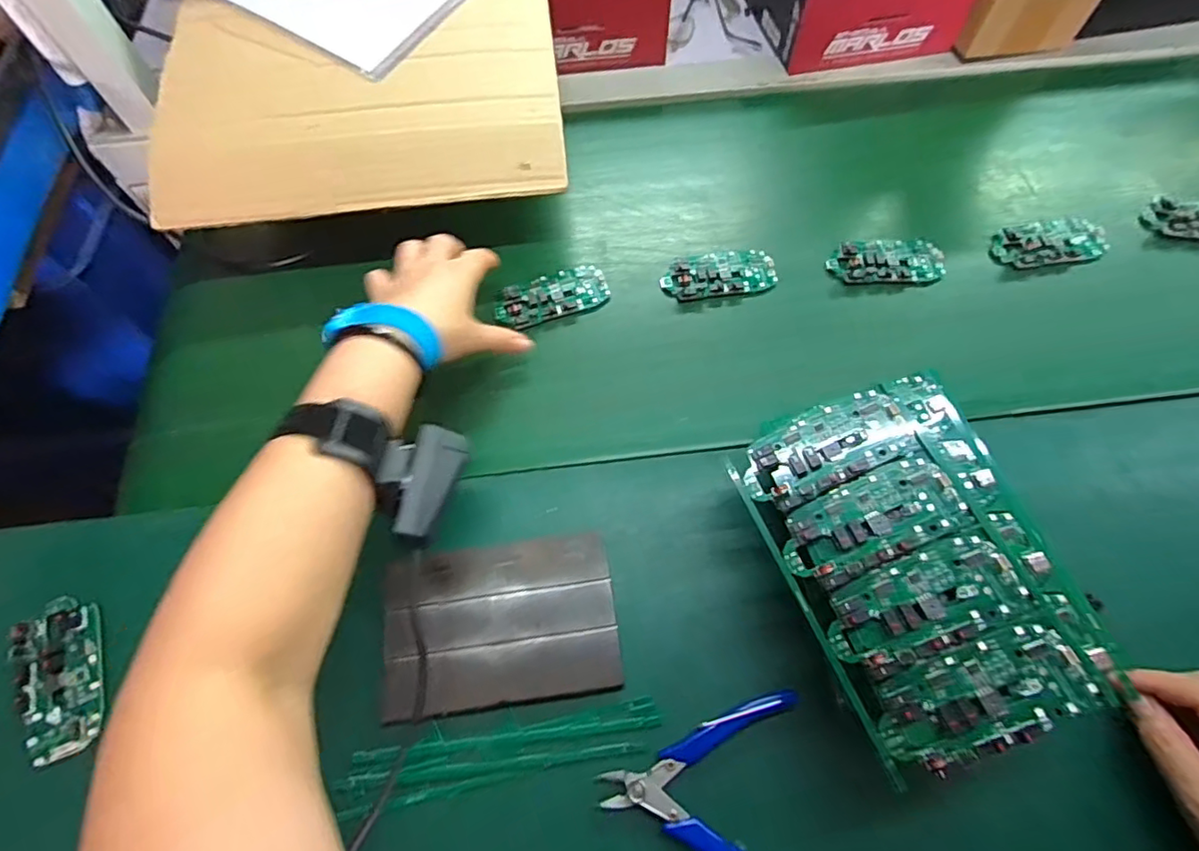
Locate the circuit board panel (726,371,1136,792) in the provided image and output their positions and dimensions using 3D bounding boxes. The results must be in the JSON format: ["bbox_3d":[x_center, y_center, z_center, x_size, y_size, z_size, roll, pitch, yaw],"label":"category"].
[{"bbox_3d":[0.169,0.069,0.316,0.133,0.023,0.186,-25,64,6],"label":"circuit board panel"}]

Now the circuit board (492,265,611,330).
[{"bbox_3d":[-0.041,-0.111,0.496,0.099,0.009,0.046,-20,66,-9],"label":"circuit board"}]

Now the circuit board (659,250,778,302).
[{"bbox_3d":[0.105,-0.133,0.505,0.098,0.012,0.046,-11,65,-4],"label":"circuit board"}]

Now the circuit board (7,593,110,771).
[{"bbox_3d":[-0.346,0.161,0.370,0.044,0.005,0.095,-15,71,-27],"label":"circuit board"}]

